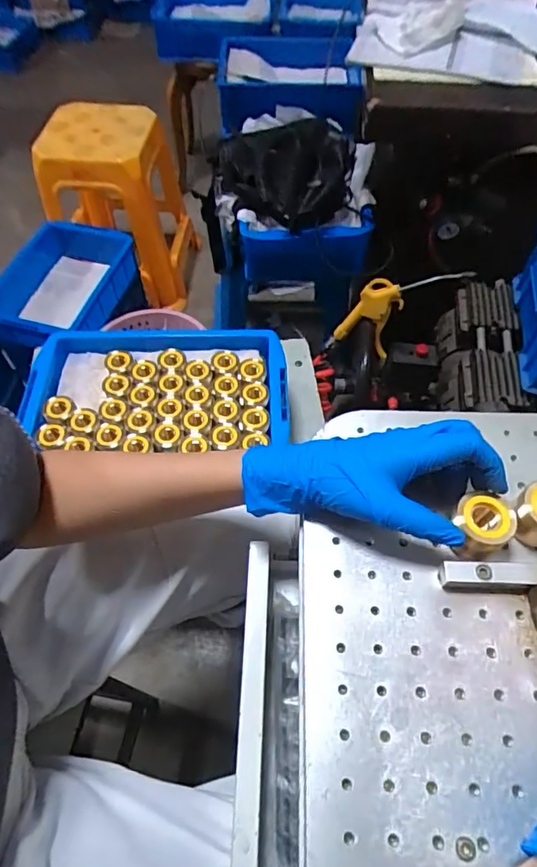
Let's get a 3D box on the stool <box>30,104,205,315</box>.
[{"bbox_3d":[-0.393,-0.636,1.394,0.308,0.432,0.359,12,58,8],"label":"stool"}]

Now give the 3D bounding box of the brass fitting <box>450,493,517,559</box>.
[{"bbox_3d":[0.149,0.065,0.350,0.034,0.044,0.037,-1,57,2],"label":"brass fitting"}]

